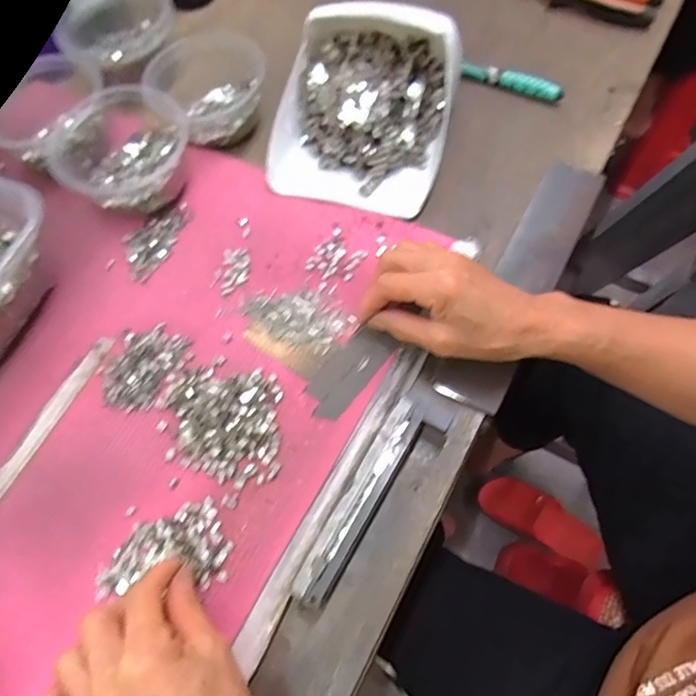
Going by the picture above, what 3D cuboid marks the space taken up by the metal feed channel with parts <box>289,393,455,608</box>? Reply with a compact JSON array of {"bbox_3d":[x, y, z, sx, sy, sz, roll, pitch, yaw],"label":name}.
[{"bbox_3d":[0.018,0.096,0.359,0.034,0.027,0.158,30,71,19],"label":"metal feed channel with parts"}]

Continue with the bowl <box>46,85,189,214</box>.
[{"bbox_3d":[-0.206,-0.174,0.482,0.120,0.055,0.116,-2,64,5],"label":"bowl"}]

